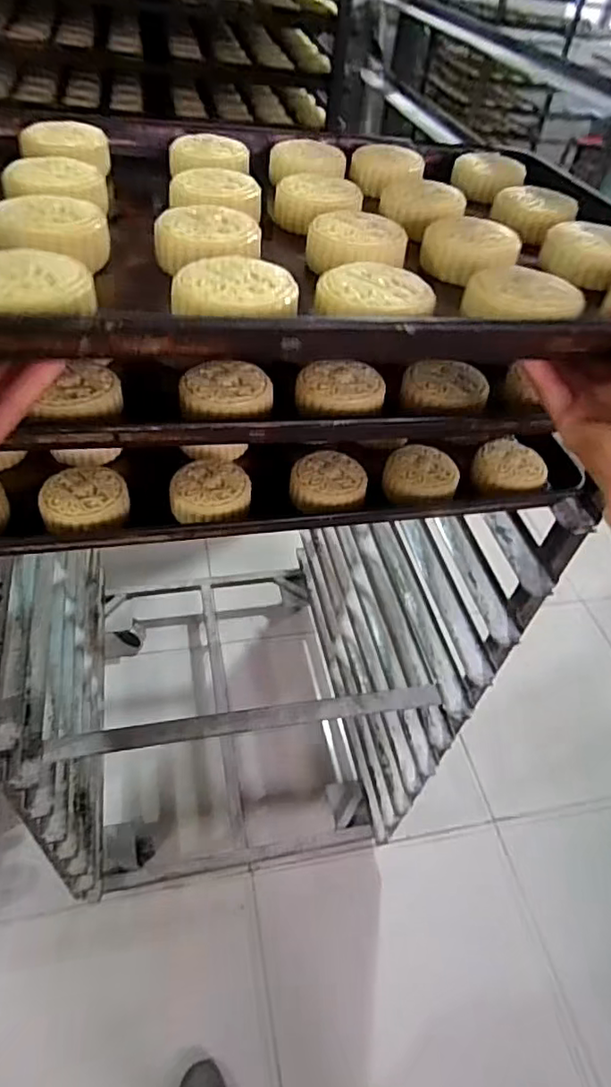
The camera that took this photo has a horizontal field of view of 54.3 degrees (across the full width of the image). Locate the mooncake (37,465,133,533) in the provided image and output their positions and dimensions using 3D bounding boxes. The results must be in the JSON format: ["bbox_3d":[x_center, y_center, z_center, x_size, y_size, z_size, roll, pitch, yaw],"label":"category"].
[{"bbox_3d":[-0.175,-0.034,0.474,0.064,0.021,0.062,-8,46,-11],"label":"mooncake"}]

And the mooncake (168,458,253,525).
[{"bbox_3d":[-0.079,-0.042,0.498,0.064,0.022,0.058,-4,46,-8],"label":"mooncake"}]

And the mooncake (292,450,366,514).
[{"bbox_3d":[0.021,-0.055,0.523,0.065,0.022,0.066,8,45,4],"label":"mooncake"}]

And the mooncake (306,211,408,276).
[{"bbox_3d":[0.033,-0.203,0.404,0.057,0.026,0.057,2,45,-2],"label":"mooncake"}]

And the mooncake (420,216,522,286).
[{"bbox_3d":[0.116,-0.208,0.423,0.065,0.029,0.065,10,45,6],"label":"mooncake"}]

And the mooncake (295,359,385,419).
[{"bbox_3d":[0.027,-0.116,0.454,0.065,0.022,0.065,6,45,2],"label":"mooncake"}]

